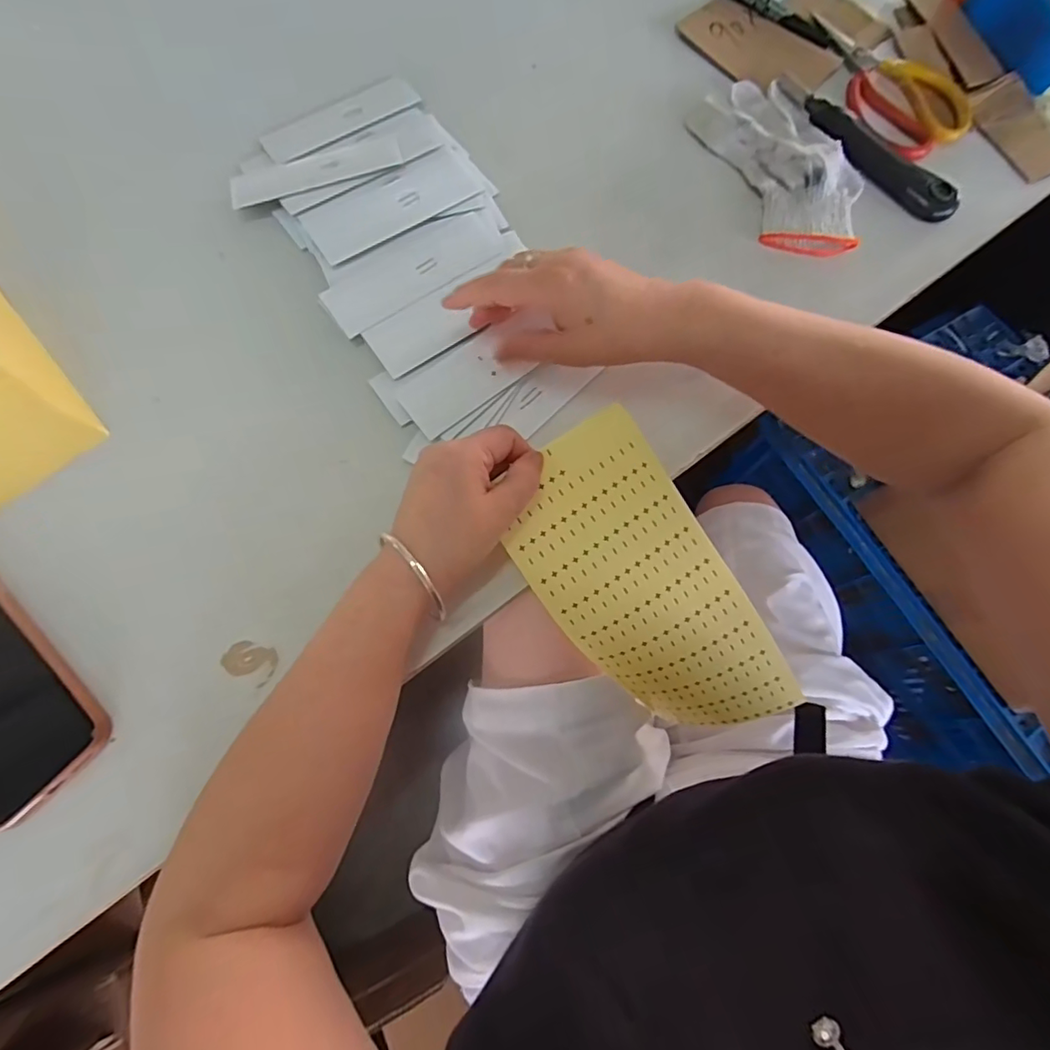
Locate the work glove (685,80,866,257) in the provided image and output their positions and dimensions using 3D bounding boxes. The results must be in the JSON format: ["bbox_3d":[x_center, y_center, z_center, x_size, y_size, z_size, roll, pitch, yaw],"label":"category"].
[{"bbox_3d":[0.215,-0.298,0.456,0.096,0.026,0.180,-21,75,-8],"label":"work glove"}]

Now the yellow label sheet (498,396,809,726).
[{"bbox_3d":[0.083,0.048,0.370,0.110,0.041,0.236,-38,101,-12],"label":"yellow label sheet"}]

